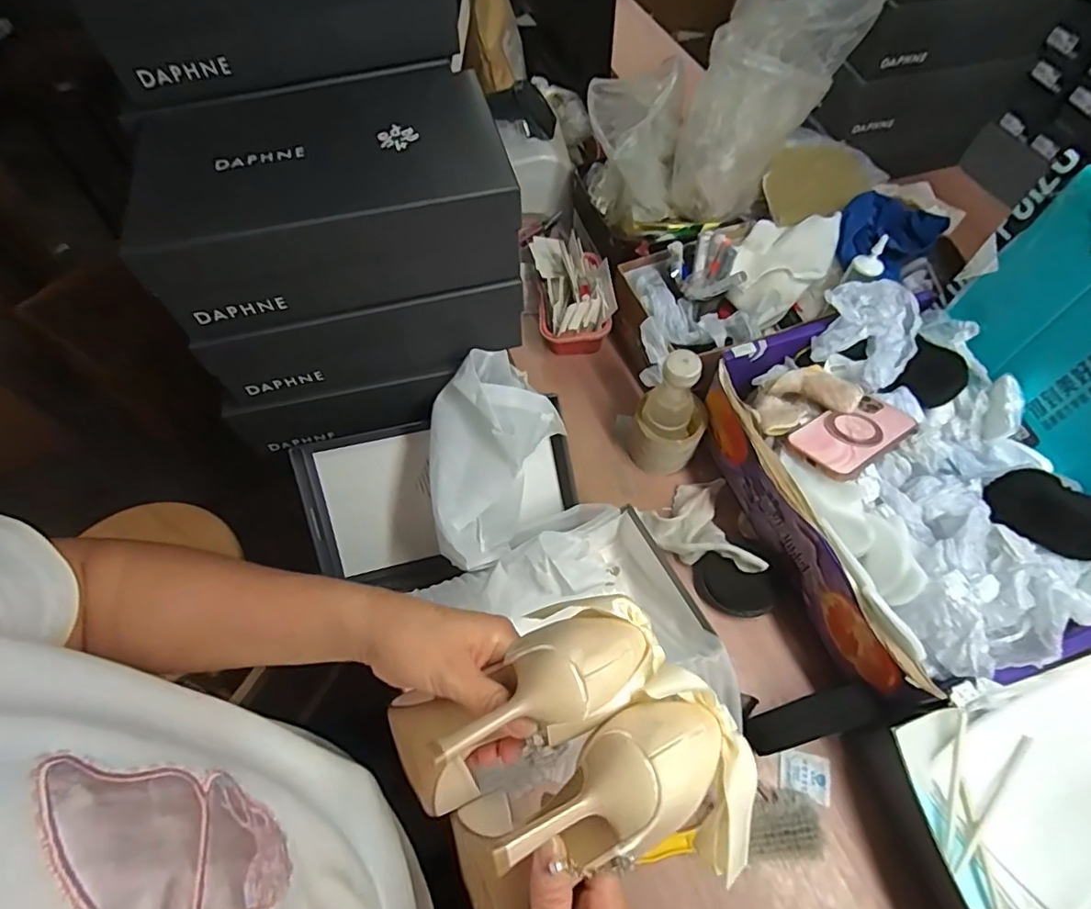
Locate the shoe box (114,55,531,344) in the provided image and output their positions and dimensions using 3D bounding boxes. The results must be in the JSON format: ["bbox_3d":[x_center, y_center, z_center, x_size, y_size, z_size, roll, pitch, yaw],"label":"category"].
[{"bbox_3d":[-0.189,-0.234,0.508,0.288,0.104,0.194,-15,62,-7],"label":"shoe box"}]

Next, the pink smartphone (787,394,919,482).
[{"bbox_3d":[0.332,-0.023,0.606,0.141,0.012,0.074,-27,54,-25],"label":"pink smartphone"}]

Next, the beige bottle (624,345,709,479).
[{"bbox_3d":[0.149,-0.045,0.686,0.090,0.202,0.062,9,62,6],"label":"beige bottle"}]

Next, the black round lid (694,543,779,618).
[{"bbox_3d":[0.217,0.147,0.645,0.085,0.021,0.082,-4,83,33],"label":"black round lid"}]

